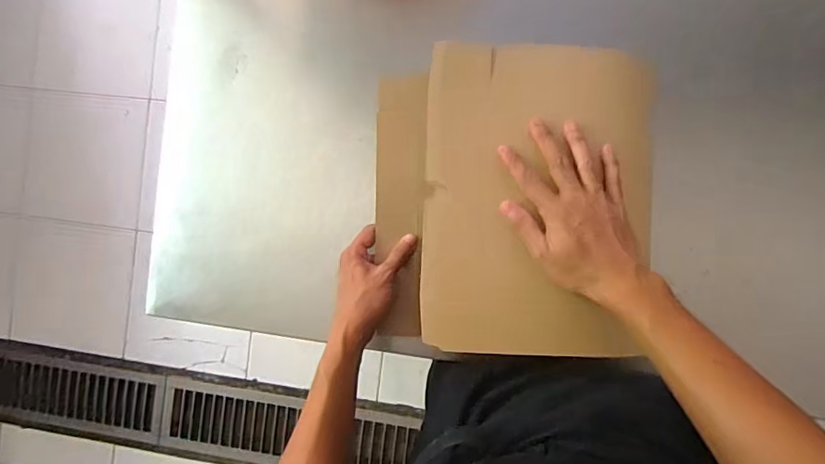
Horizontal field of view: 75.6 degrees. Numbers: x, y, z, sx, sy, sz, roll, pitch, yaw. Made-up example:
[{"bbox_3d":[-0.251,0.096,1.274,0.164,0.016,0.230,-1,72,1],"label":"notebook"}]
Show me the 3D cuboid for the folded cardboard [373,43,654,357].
[{"bbox_3d":[0.104,-0.036,0.579,0.281,0.111,0.311,1,90,8],"label":"folded cardboard"}]

